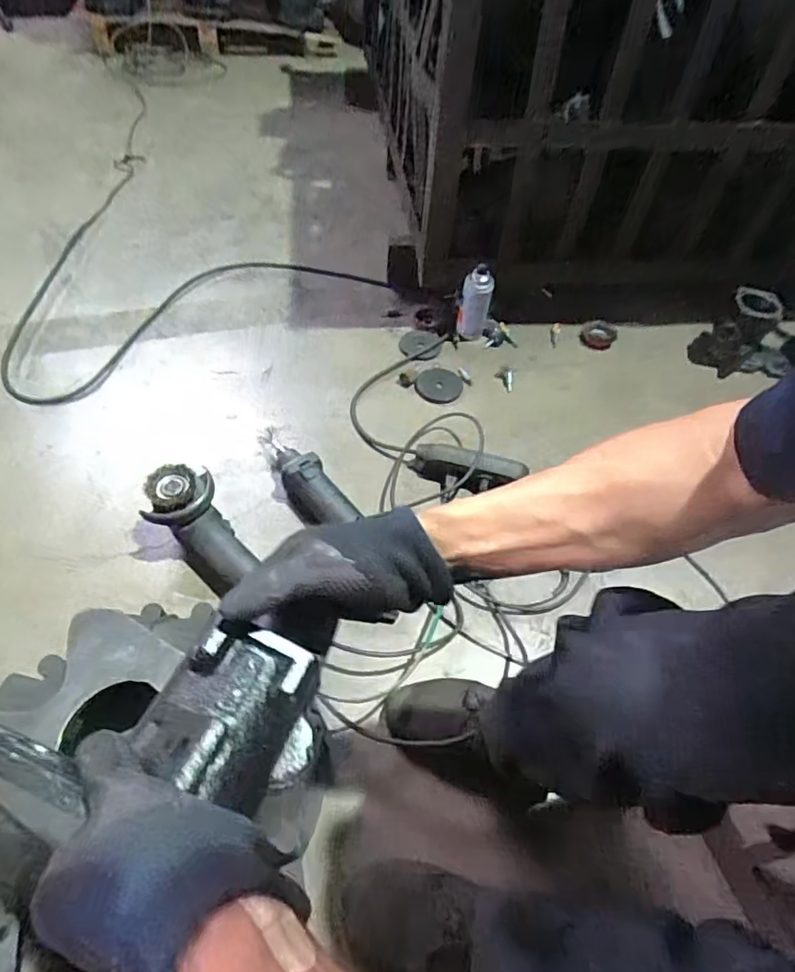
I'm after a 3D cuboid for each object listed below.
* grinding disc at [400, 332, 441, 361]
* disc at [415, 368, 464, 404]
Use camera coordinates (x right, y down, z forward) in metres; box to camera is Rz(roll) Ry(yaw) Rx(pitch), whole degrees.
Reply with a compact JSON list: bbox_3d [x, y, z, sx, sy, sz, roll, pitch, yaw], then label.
[{"bbox_3d":[0.048,-0.301,1.154,0.086,0.005,0.098,2,54,-3],"label":"grinding disc"},{"bbox_3d":[0.085,-0.200,1.087,0.089,0.014,0.096,2,54,-3],"label":"disc"}]

